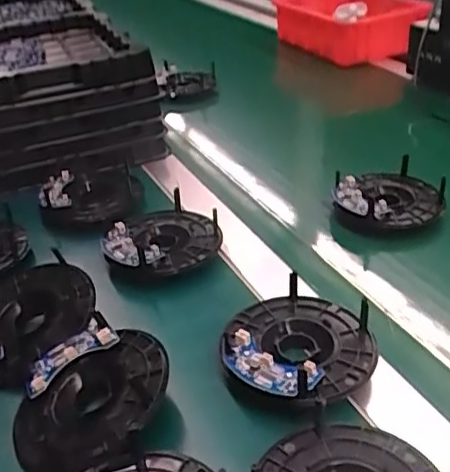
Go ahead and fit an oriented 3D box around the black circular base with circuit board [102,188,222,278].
[{"bbox_3d":[-0.051,0.002,0.508,0.088,0.024,0.107,17,39,30],"label":"black circular base with circuit board"}]

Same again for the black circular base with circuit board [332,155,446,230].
[{"bbox_3d":[0.157,-0.043,0.562,0.098,0.021,0.104,-3,33,2],"label":"black circular base with circuit board"}]

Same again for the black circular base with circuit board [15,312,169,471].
[{"bbox_3d":[-0.083,0.098,0.359,0.101,0.016,0.094,-13,41,11],"label":"black circular base with circuit board"}]

